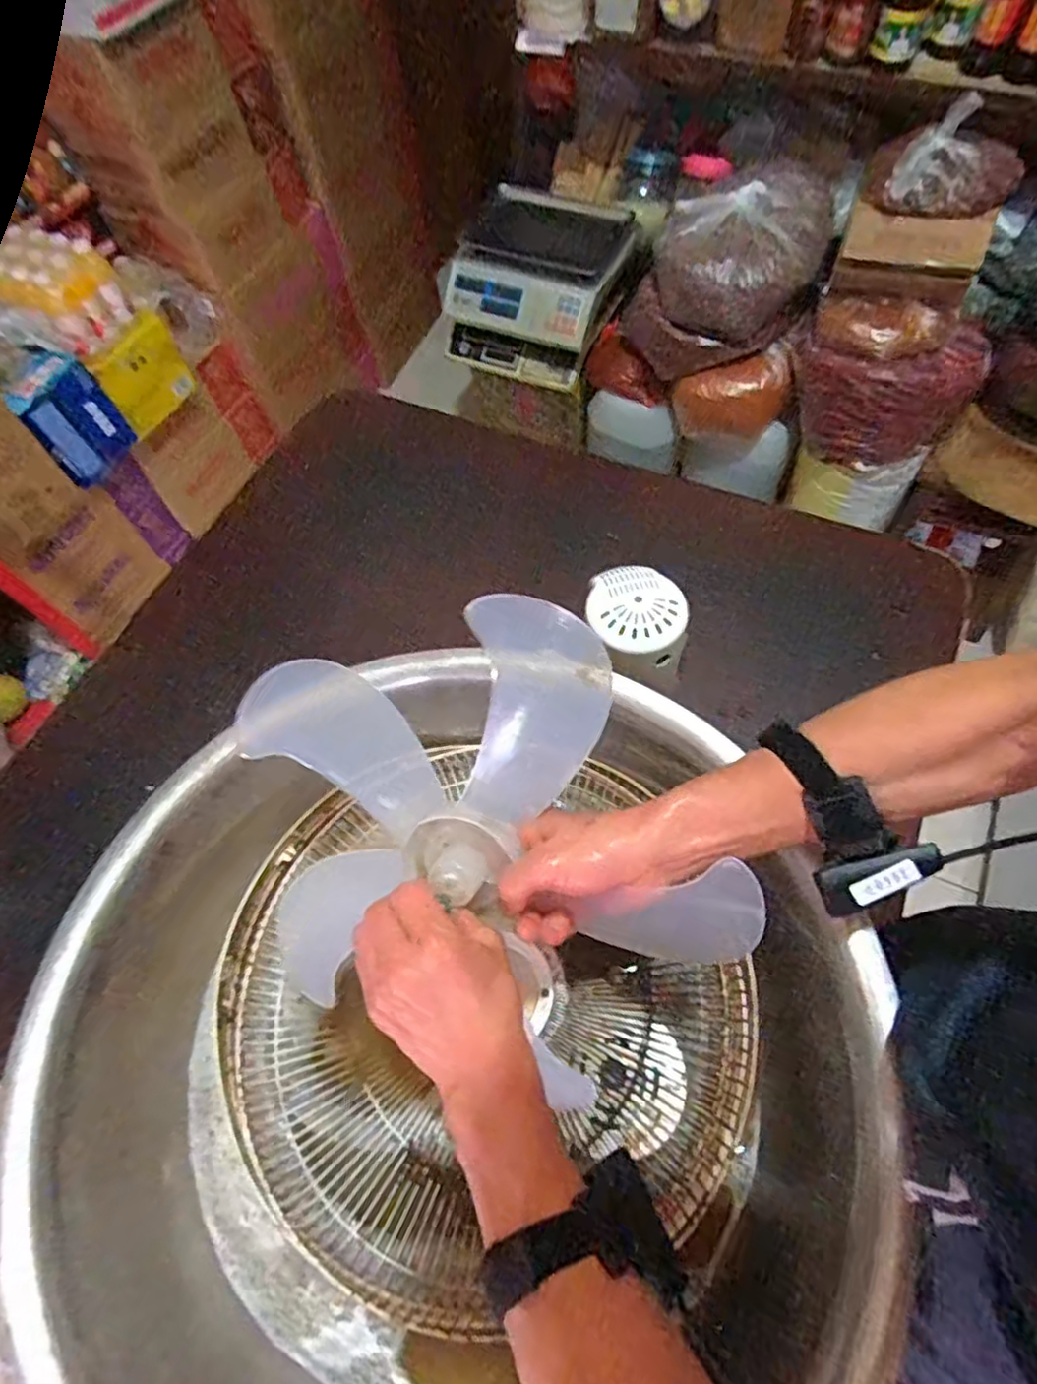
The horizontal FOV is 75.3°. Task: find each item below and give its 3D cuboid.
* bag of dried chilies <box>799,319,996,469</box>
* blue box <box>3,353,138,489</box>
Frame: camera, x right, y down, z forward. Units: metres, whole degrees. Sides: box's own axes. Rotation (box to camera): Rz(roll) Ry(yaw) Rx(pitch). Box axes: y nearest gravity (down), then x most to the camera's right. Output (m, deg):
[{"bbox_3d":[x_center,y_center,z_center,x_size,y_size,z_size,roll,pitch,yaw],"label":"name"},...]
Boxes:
[{"bbox_3d":[0.659,-0.537,1.235,0.305,0.198,0.108,14,64,11],"label":"bag of dried chilies"},{"bbox_3d":[-0.895,-0.546,1.356,0.048,0.221,0.169,26,67,17],"label":"blue box"}]

